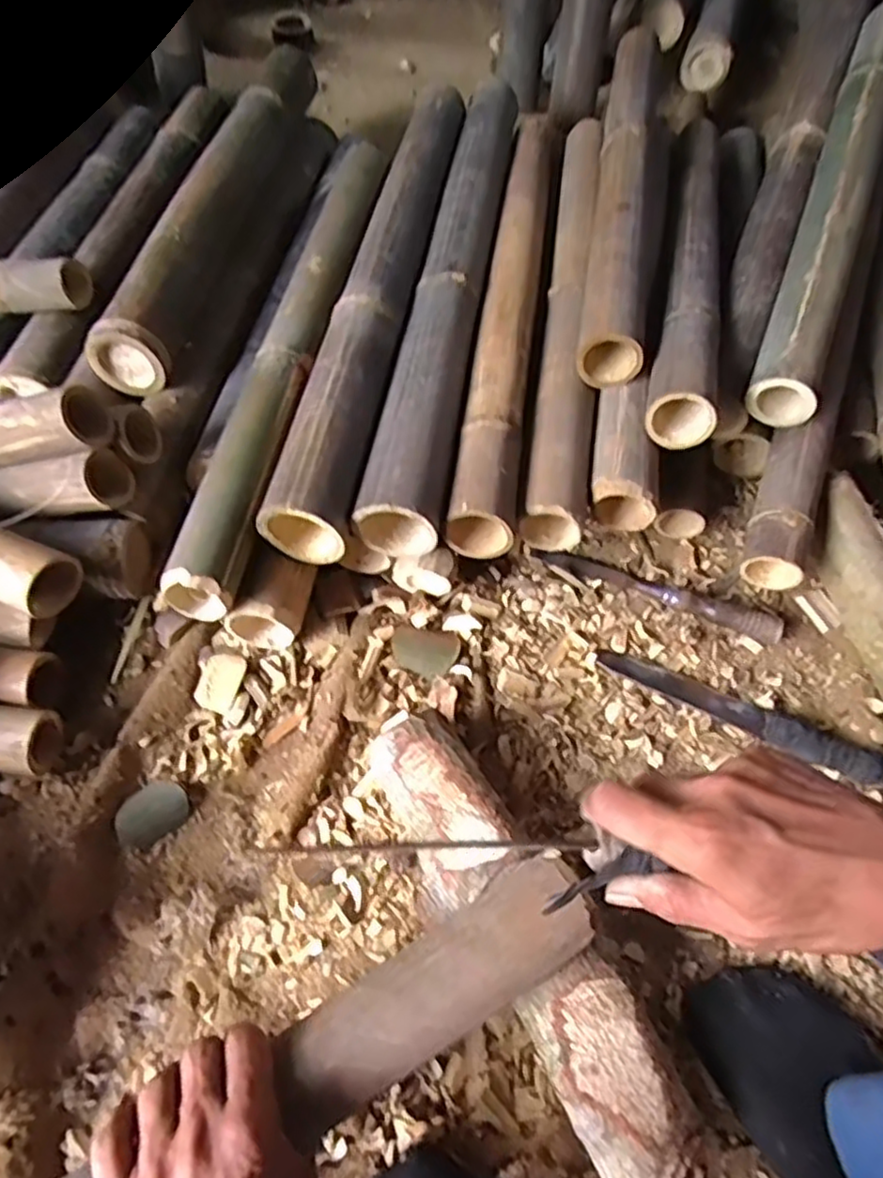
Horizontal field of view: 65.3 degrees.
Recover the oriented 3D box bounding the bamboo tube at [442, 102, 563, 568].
[{"bbox_3d":[0.084,-0.344,0.767,0.061,0.053,0.713,9,59,2],"label":"bamboo tube"}]

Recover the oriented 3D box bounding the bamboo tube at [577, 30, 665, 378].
[{"bbox_3d":[0.221,-0.476,0.804,0.077,0.058,0.635,10,59,3],"label":"bamboo tube"}]

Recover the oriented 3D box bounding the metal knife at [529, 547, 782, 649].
[{"bbox_3d":[0.208,-0.003,0.669,0.239,0.021,0.028,21,60,10],"label":"metal knife"}]

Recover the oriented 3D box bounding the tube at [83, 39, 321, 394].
[{"bbox_3d":[-0.263,-0.464,0.820,0.073,0.074,0.584,9,59,3],"label":"tube"}]

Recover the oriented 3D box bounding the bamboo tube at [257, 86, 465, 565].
[{"bbox_3d":[-0.057,-0.356,0.752,0.070,0.060,0.739,9,59,2],"label":"bamboo tube"}]

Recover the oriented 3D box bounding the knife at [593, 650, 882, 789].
[{"bbox_3d":[0.272,0.111,0.603,0.276,0.025,0.036,24,61,11],"label":"knife"}]

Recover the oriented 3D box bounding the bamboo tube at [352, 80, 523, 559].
[{"bbox_3d":[0.021,-0.362,0.768,0.074,0.070,0.750,9,59,3],"label":"bamboo tube"}]

